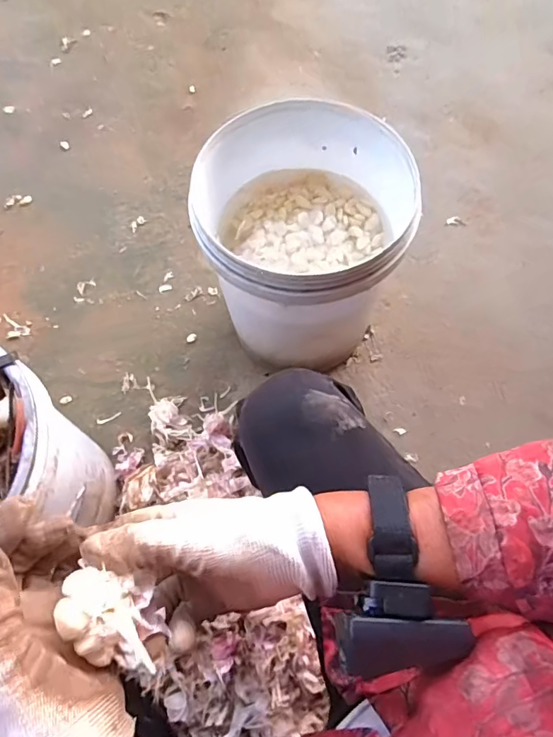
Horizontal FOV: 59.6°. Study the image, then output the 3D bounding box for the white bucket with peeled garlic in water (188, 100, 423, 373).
[{"bbox_3d":[0.036,-0.181,0.845,0.314,0.392,0.323,0,70,1],"label":"white bucket with peeled garlic in water"}]

